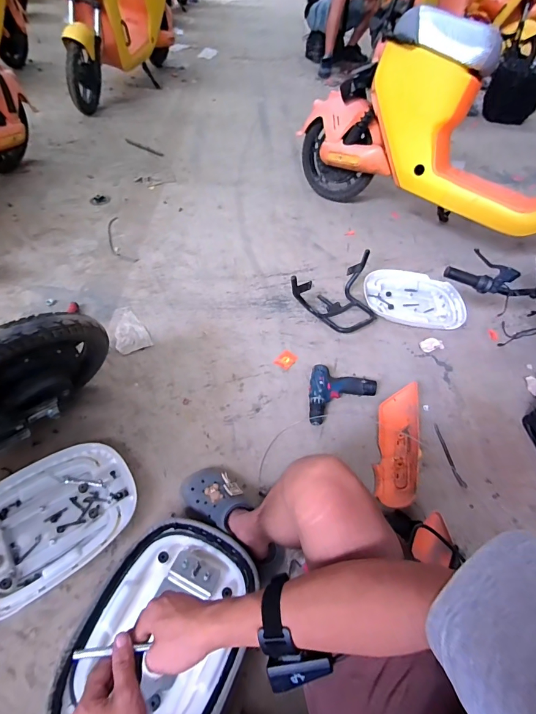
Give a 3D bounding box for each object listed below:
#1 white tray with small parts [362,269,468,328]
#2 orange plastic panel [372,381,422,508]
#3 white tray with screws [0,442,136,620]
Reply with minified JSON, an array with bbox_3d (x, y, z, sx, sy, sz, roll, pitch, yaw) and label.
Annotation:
[{"bbox_3d":[0.537,-0.211,1.288,0.368,0.044,0.261,7,53,1],"label":"white tray with small parts"},{"bbox_3d":[0.343,0.225,0.914,0.107,0.083,0.321,15,53,6],"label":"orange plastic panel"},{"bbox_3d":[-0.472,0.353,0.764,0.345,0.053,0.263,-25,59,-21],"label":"white tray with screws"}]

